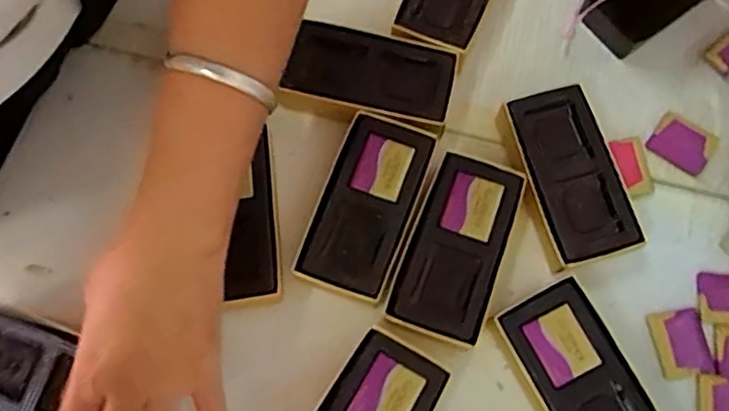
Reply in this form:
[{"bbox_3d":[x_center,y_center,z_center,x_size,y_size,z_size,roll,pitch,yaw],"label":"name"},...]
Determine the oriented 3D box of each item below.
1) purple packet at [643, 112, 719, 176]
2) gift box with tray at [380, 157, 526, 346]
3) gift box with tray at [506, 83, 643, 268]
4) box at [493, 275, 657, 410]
[{"bbox_3d":[0.218,-0.044,0.427,0.040,0.008,0.036,35,76,11],"label":"purple packet"},{"bbox_3d":[0.058,0.029,0.395,0.055,0.031,0.113,21,73,7],"label":"gift box with tray"},{"bbox_3d":[0.129,-0.018,0.405,0.058,0.031,0.113,-14,72,-4],"label":"gift box with tray"},{"bbox_3d":[0.126,0.106,0.370,0.057,0.032,0.113,-25,74,-7],"label":"box"}]

